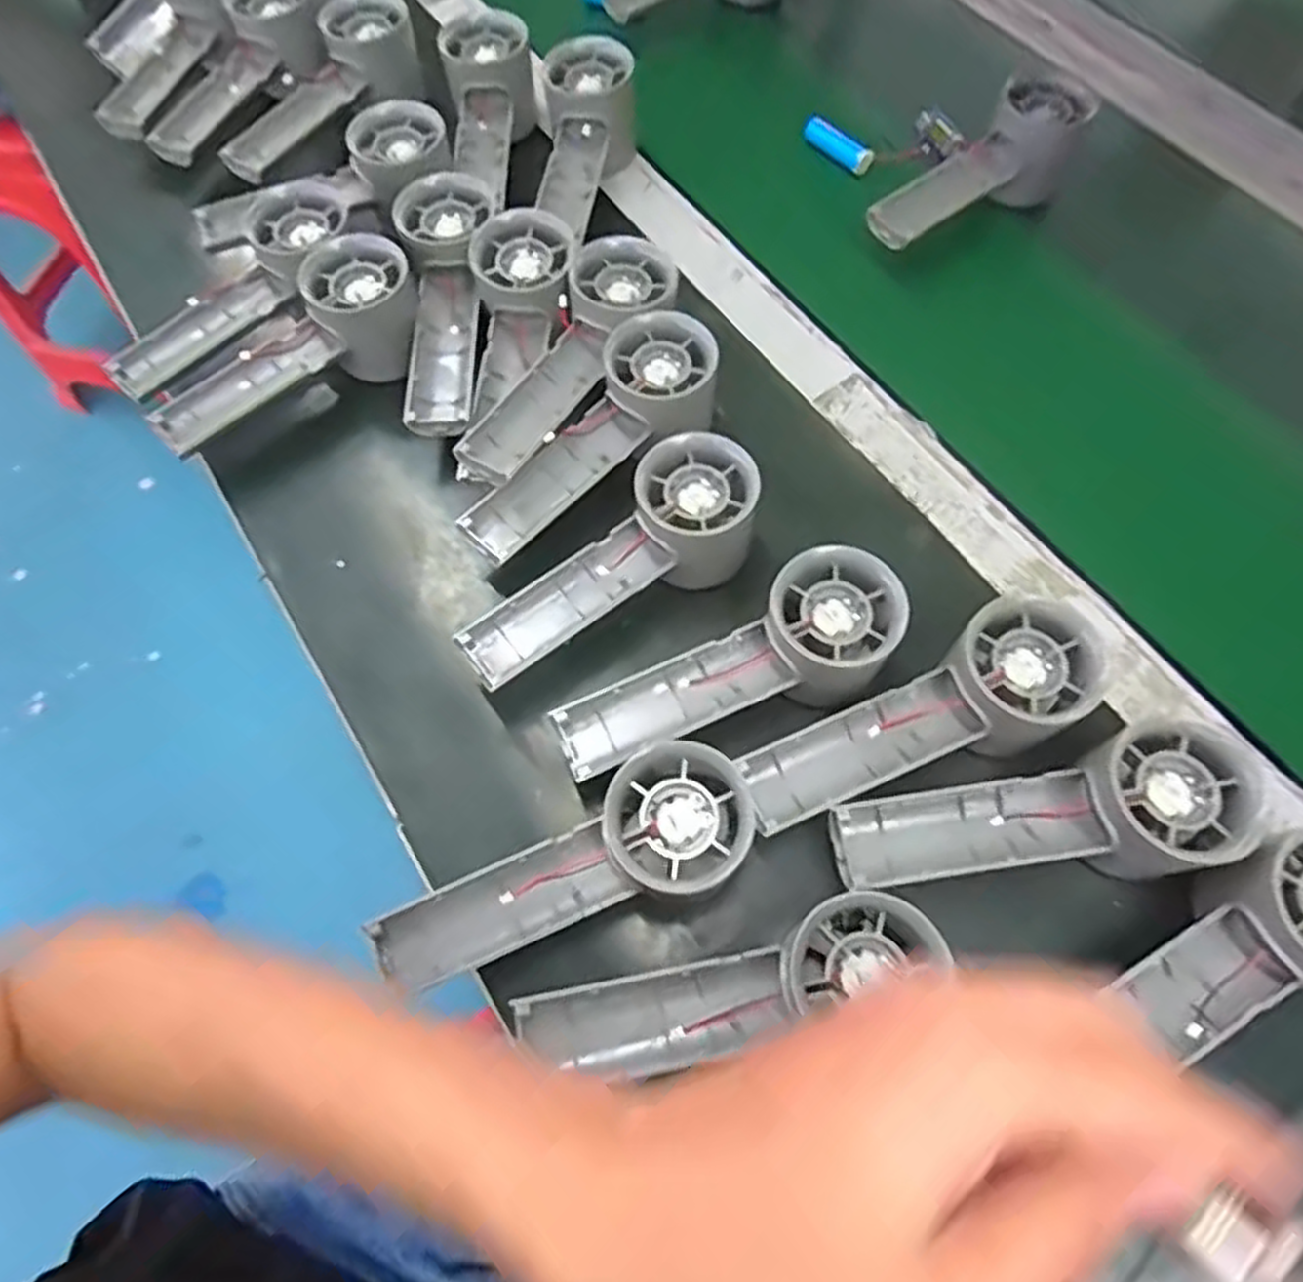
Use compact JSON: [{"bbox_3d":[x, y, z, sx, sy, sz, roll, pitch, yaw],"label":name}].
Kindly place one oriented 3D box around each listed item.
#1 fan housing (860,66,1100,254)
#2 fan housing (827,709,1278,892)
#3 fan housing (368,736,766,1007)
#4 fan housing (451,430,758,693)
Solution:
[{"bbox_3d":[0.208,-0.292,0.491,0.163,0.052,0.058,-40,72,-15],"label":"fan housing"},{"bbox_3d":[0.159,0.076,0.327,0.160,0.045,0.055,-13,66,9],"label":"fan housing"},{"bbox_3d":[-0.032,0.095,0.305,0.153,0.031,0.055,-29,69,-11],"label":"fan housing"},{"bbox_3d":[-0.016,-0.033,0.383,0.160,0.053,0.057,-38,71,-2],"label":"fan housing"}]

